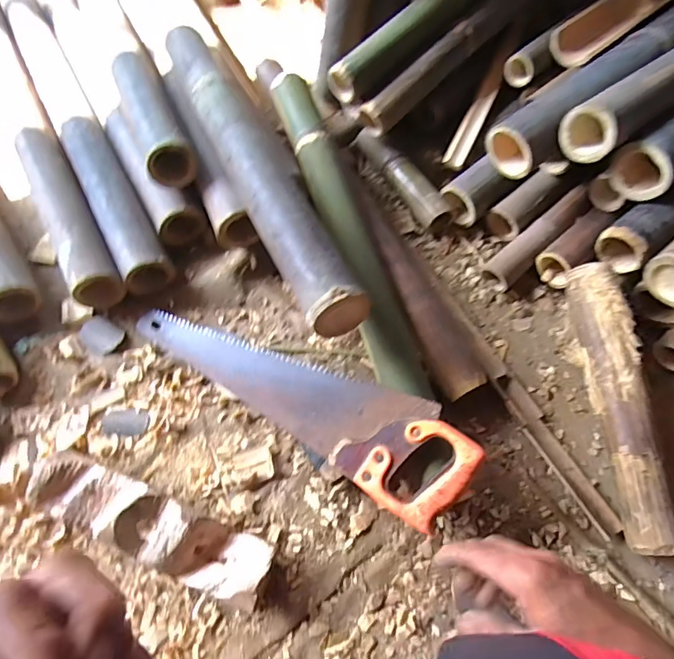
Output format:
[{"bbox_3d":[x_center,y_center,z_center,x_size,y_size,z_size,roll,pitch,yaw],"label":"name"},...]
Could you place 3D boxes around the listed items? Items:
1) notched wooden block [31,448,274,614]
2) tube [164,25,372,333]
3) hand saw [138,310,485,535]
[{"bbox_3d":[-0.221,0.232,0.569,0.300,0.053,0.075,20,65,10],"label":"notched wooden block"},{"bbox_3d":[-0.119,-0.240,0.670,0.081,0.064,0.581,-23,65,-11],"label":"tube"},{"bbox_3d":[-0.057,0.068,0.629,0.485,0.033,0.119,29,87,24],"label":"hand saw"}]

